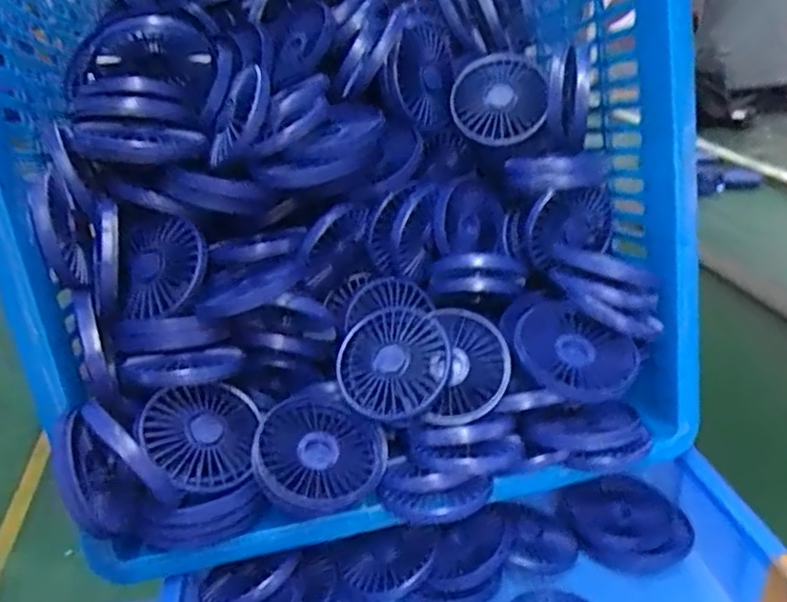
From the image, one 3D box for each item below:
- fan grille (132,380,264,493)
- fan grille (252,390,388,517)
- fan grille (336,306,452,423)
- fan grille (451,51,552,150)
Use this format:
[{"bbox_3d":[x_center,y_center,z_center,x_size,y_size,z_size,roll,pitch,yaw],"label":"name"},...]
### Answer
[{"bbox_3d":[-0.132,0.093,0.450,0.080,0.018,0.076,-5,61,-31],"label":"fan grille"},{"bbox_3d":[-0.056,0.114,0.473,0.087,0.033,0.085,8,66,-18],"label":"fan grille"},{"bbox_3d":[0.000,0.045,0.486,0.084,0.019,0.084,-5,65,11],"label":"fan grille"},{"bbox_3d":[0.093,-0.178,0.566,0.079,0.085,0.023,2,-11,8],"label":"fan grille"}]

